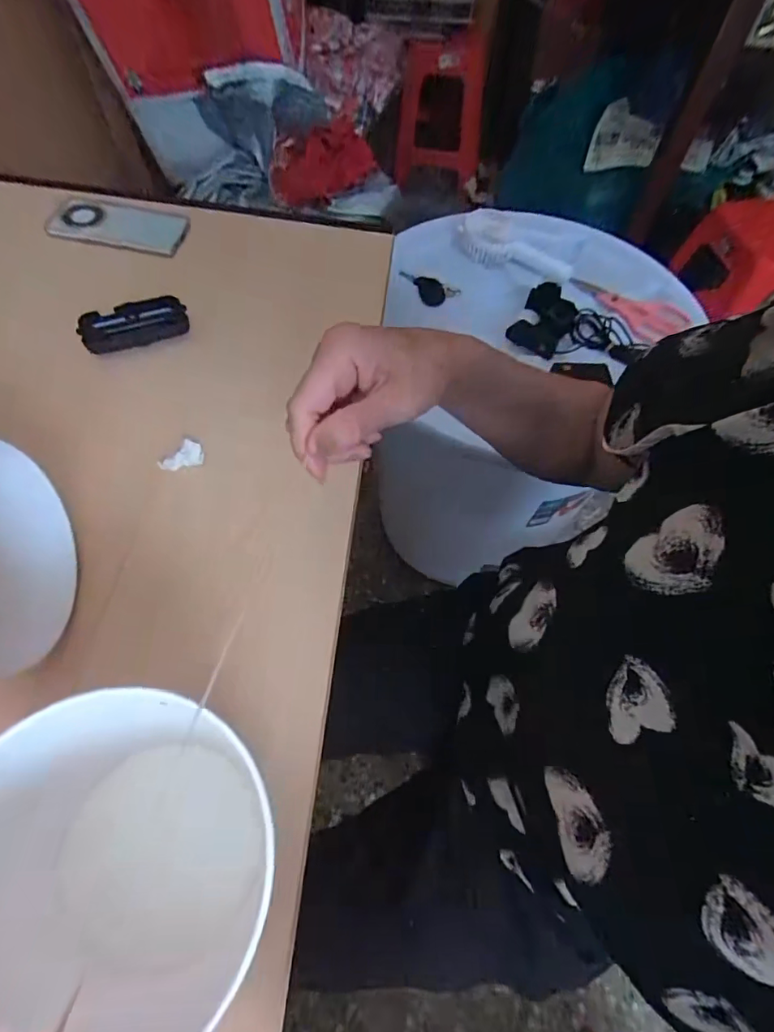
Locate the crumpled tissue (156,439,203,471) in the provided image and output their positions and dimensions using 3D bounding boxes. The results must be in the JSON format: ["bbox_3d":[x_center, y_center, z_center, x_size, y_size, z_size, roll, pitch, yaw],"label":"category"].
[{"bbox_3d":[-0.202,-0.058,0.482,0.042,0.015,0.021,-24,64,-16],"label":"crumpled tissue"}]

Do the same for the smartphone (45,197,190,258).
[{"bbox_3d":[-0.345,-0.372,0.634,0.163,0.014,0.075,7,67,-5],"label":"smartphone"}]

